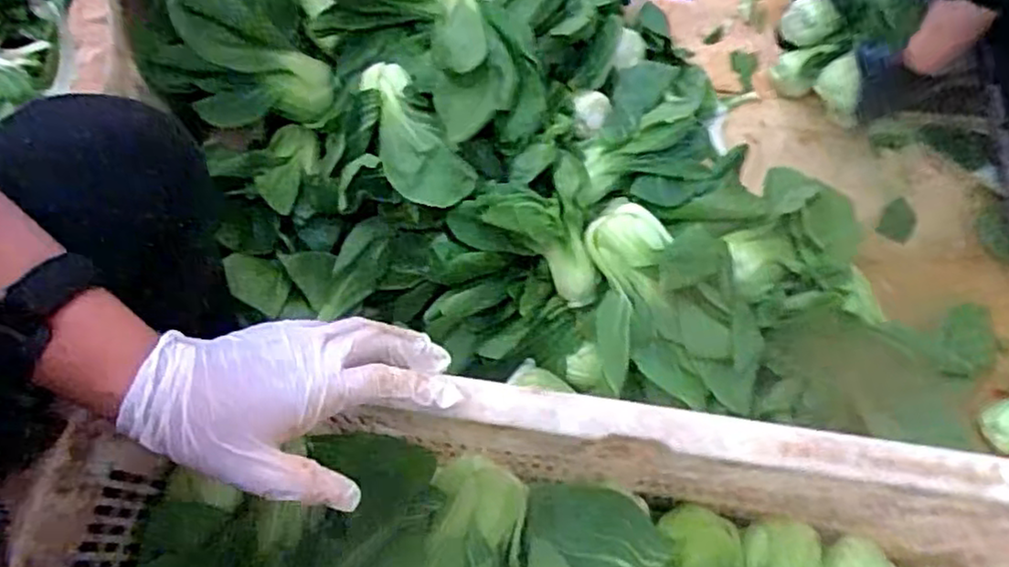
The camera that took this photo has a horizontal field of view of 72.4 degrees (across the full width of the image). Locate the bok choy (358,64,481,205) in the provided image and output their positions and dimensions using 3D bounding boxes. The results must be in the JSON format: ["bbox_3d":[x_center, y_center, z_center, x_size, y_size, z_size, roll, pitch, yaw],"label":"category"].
[{"bbox_3d":[-0.093,-0.141,0.644,0.066,0.030,0.167,-30,71,-9],"label":"bok choy"}]

